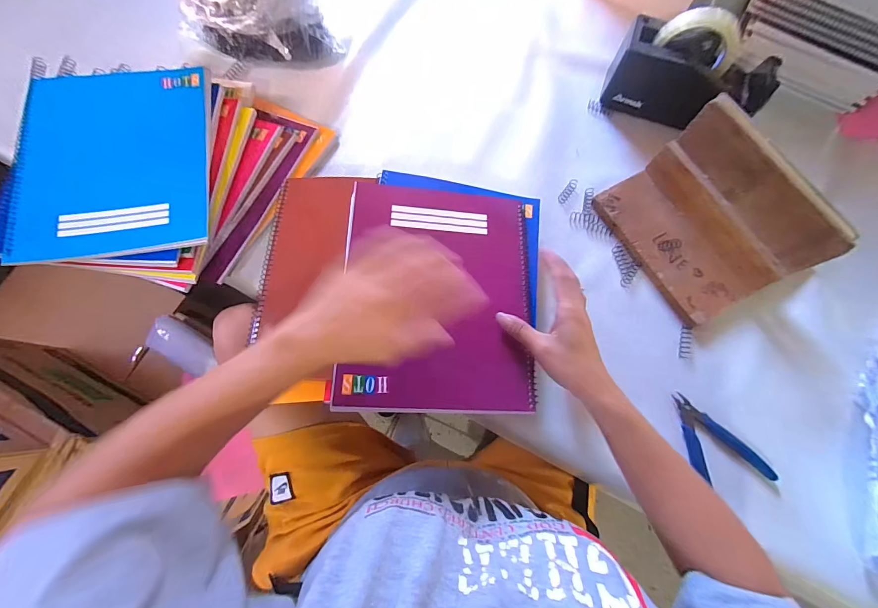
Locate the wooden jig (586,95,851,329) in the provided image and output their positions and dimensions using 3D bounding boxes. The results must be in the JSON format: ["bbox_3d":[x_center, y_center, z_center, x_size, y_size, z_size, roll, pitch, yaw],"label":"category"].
[{"bbox_3d":[0.309,-0.101,0.433,0.123,0.121,0.206,-28,76,-10],"label":"wooden jig"}]

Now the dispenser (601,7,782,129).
[{"bbox_3d":[0.340,-0.312,0.504,0.197,0.112,0.075,22,73,5],"label":"dispenser"}]

